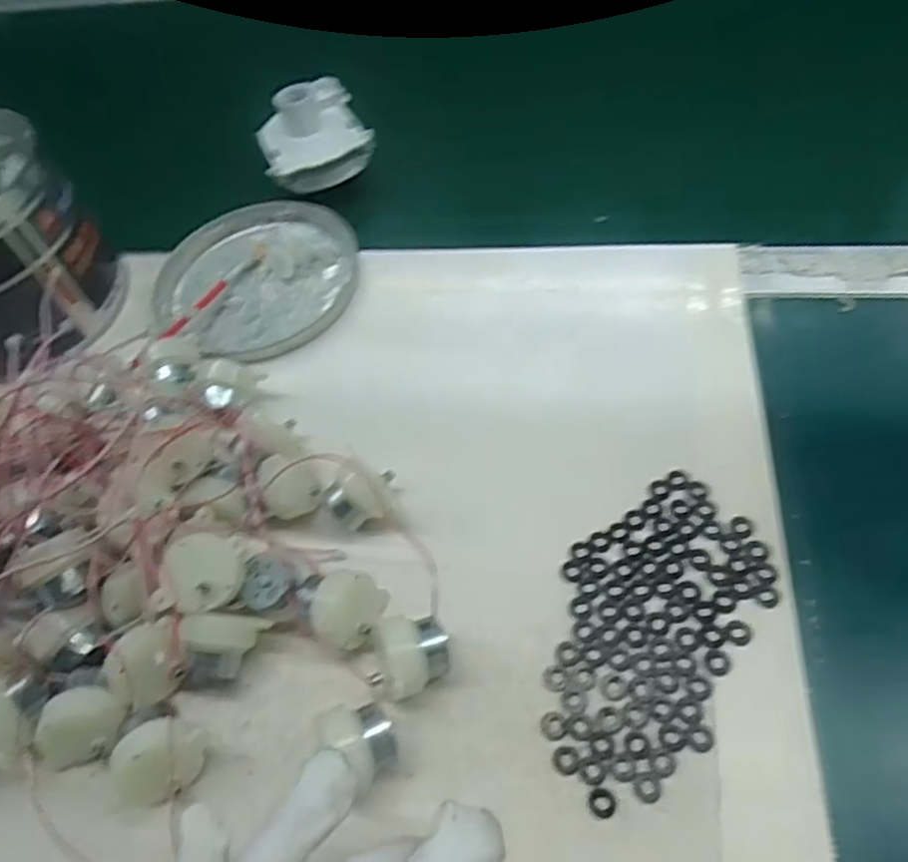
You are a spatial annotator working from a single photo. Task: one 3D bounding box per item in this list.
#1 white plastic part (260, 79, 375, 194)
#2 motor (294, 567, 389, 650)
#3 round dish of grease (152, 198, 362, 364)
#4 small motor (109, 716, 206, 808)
[{"bbox_3d":[-0.104,-0.218,0.497,0.074,0.047,0.087,-23,55,-7],"label":"white plastic part"},{"bbox_3d":[-0.047,0.079,0.297,0.036,0.033,0.028,-13,54,0],"label":"motor"},{"bbox_3d":[-0.126,-0.102,0.442,0.126,0.017,0.131,11,58,16],"label":"round dish of grease"},{"bbox_3d":[-0.116,0.129,0.270,0.026,0.031,0.031,17,60,19],"label":"small motor"}]

